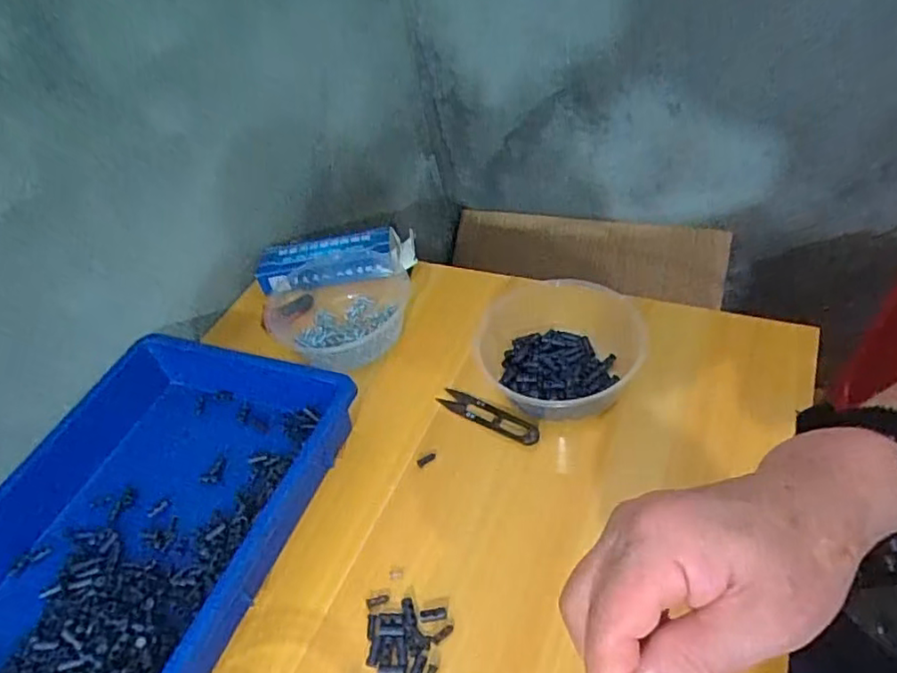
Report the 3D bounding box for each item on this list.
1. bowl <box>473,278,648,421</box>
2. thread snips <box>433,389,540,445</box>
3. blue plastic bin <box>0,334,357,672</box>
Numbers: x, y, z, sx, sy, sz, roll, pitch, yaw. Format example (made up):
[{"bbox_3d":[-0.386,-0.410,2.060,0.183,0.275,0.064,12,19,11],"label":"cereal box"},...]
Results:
[{"bbox_3d":[0.094,0.017,0.559,0.146,0.057,0.149,-6,43,6],"label":"bowl"},{"bbox_3d":[0.034,0.069,0.552,0.099,0.008,0.021,24,53,32],"label":"thread snips"},{"bbox_3d":[-0.260,0.163,0.486,0.259,0.062,0.364,8,46,19],"label":"blue plastic bin"}]

